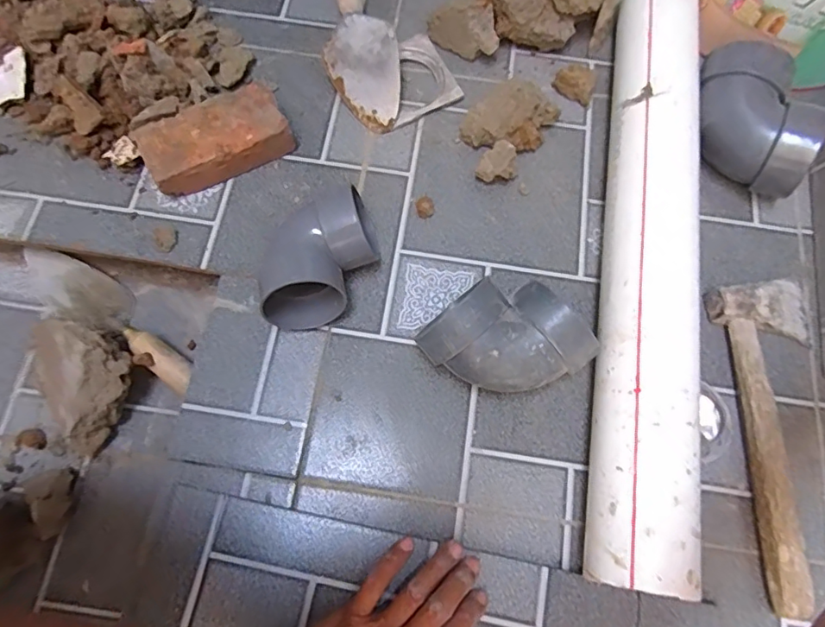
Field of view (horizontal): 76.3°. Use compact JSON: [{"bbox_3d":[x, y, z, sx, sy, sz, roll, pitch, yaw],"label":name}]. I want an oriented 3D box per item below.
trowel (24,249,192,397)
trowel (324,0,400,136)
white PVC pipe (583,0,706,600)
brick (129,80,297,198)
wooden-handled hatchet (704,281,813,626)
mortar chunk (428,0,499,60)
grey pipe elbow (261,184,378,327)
[{"bbox_3d":[-0.339,0.004,0.596,0.248,0.043,0.067,33,74,9],"label":"trowel"},{"bbox_3d":[-0.064,-0.344,0.634,0.080,0.065,0.250,-5,70,-3],"label":"trowel"},{"bbox_3d":[0.231,-0.085,0.540,0.085,0.089,0.667,10,72,1],"label":"white PVC pipe"},{"bbox_3d":[-0.220,-0.192,0.585,0.157,0.047,0.081,-26,73,-10],"label":"brick"},{"bbox_3d":[0.366,0.113,0.506,0.108,0.027,0.310,-1,70,-2],"label":"wooden-handled hatchet"},{"bbox_3d":[0.068,-0.351,0.643,0.088,0.058,0.048,34,73,10],"label":"mortar chunk"},{"bbox_3d":[-0.097,-0.052,0.520,0.122,0.088,0.107,-14,71,-6],"label":"grey pipe elbow"}]

